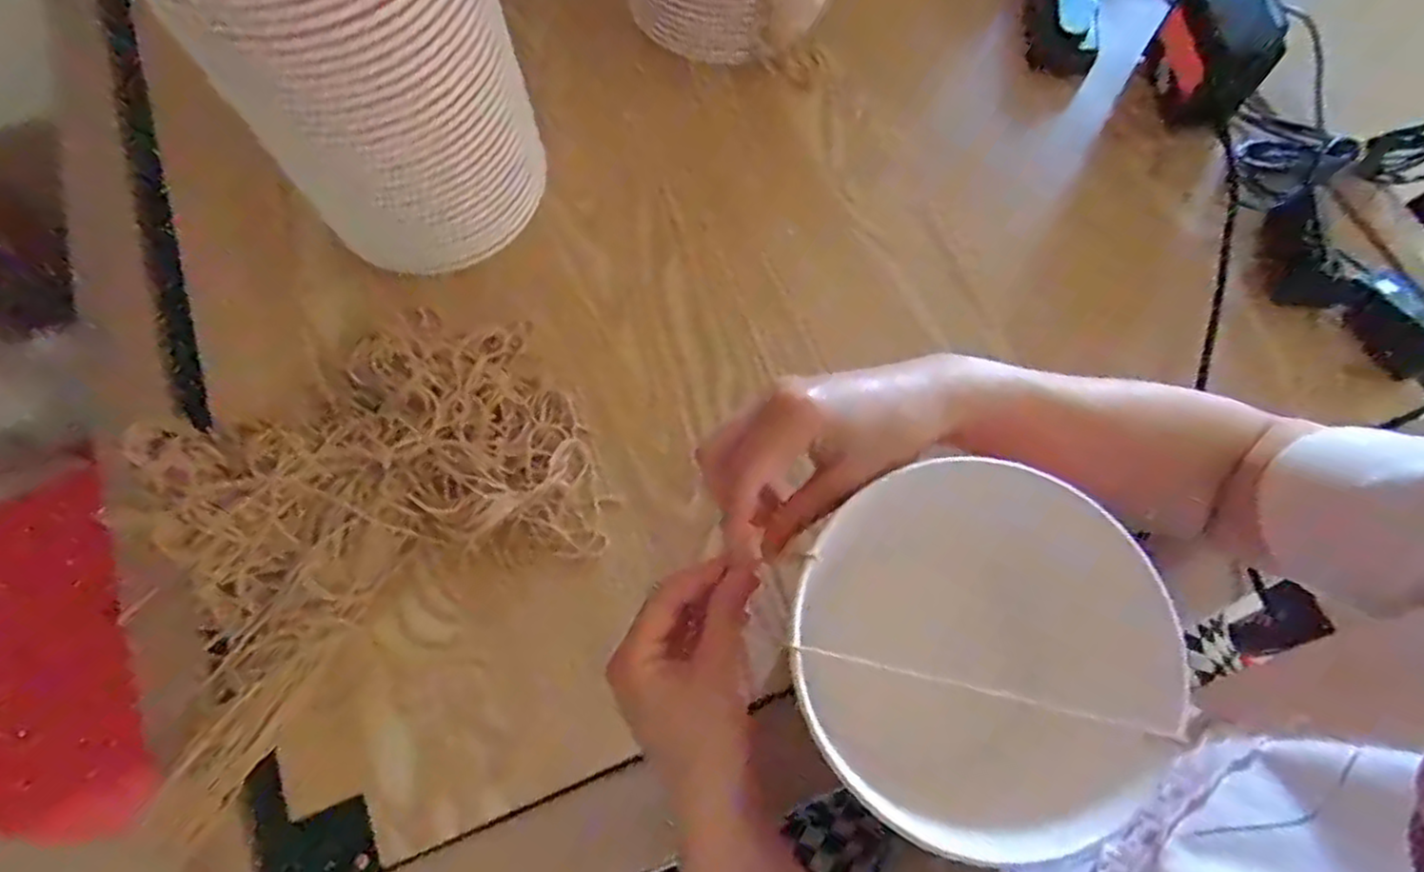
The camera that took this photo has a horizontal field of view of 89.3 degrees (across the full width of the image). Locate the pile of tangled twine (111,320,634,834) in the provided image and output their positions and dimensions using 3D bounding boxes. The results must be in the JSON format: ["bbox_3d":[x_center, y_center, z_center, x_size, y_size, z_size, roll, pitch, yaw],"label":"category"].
[{"bbox_3d":[-0.211,0.043,0.438,0.273,0.039,0.220,-27,75,-9],"label":"pile of tangled twine"}]

